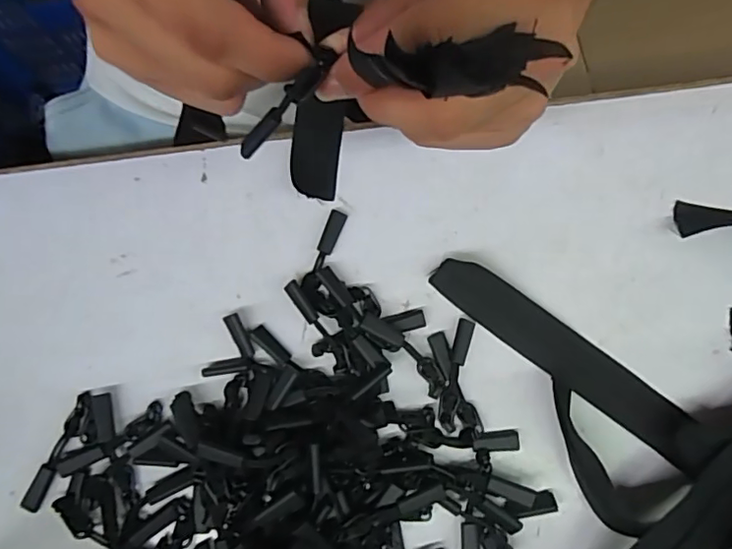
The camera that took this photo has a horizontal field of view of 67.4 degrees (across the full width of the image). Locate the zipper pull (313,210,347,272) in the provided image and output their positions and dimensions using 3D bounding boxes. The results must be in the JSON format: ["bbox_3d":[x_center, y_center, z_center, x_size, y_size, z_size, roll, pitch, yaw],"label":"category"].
[{"bbox_3d":[-0.020,-0.018,0.292,0.009,0.004,0.034,19,80,3],"label":"zipper pull"}]

